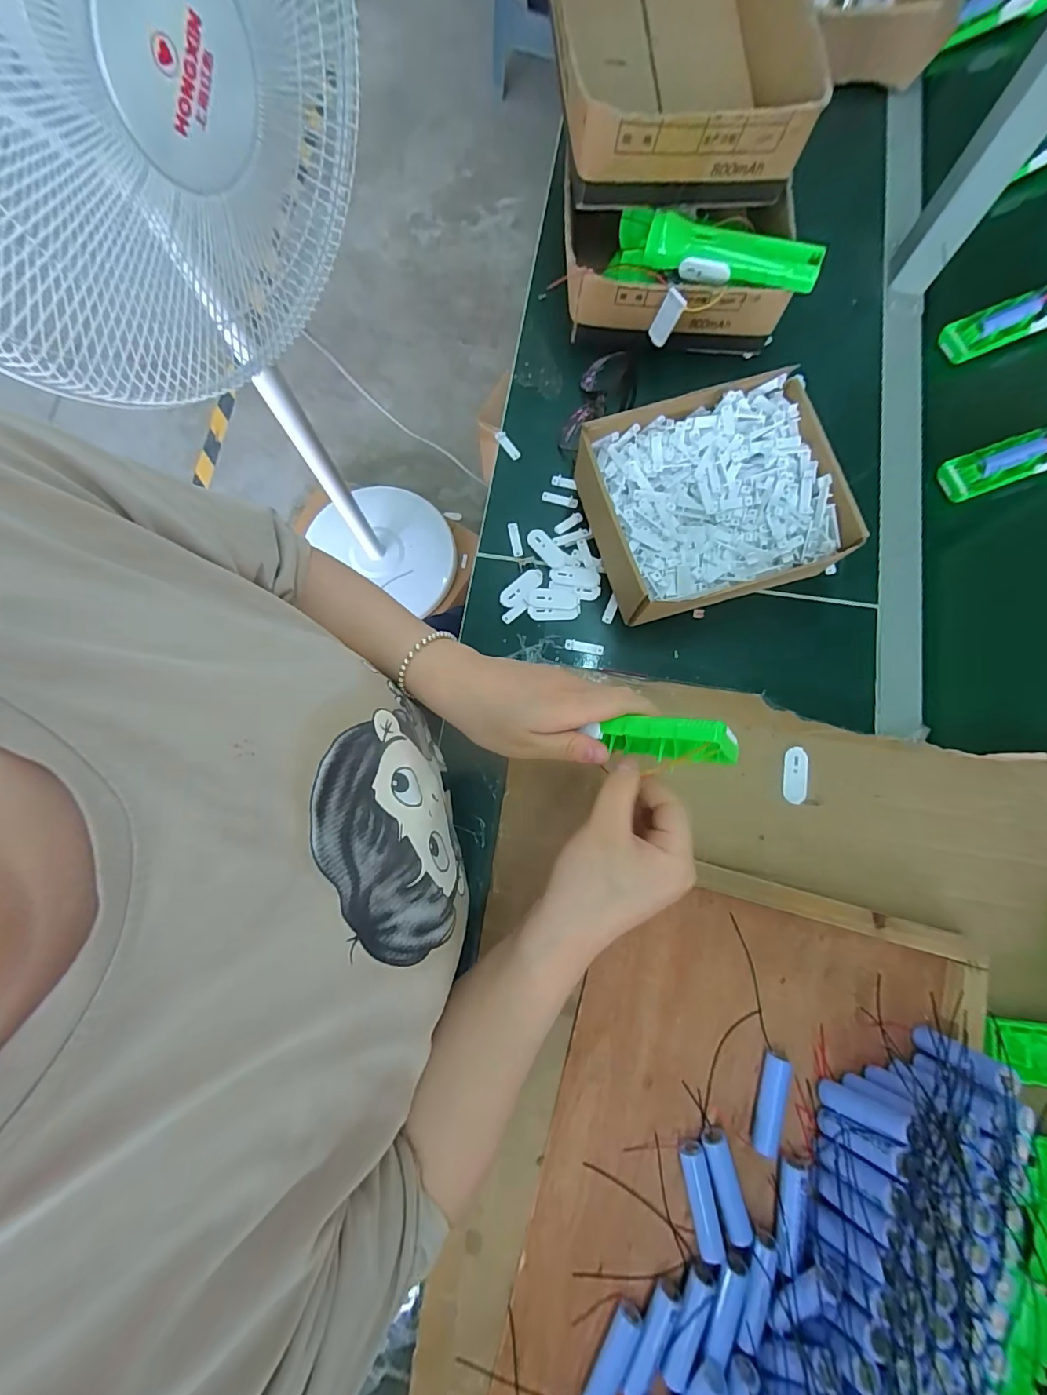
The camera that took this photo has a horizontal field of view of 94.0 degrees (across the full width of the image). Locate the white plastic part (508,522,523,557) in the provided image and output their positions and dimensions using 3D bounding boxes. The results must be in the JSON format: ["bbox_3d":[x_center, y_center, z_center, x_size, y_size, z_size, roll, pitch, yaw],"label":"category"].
[{"bbox_3d":[-0.008,-0.162,0.502,0.010,0.005,0.037,-12,79,-2],"label":"white plastic part"}]

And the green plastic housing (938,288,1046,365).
[{"bbox_3d":[0.528,-0.405,0.519,0.150,0.028,0.046,-22,79,-4],"label":"green plastic housing"}]

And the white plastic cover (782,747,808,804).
[{"bbox_3d":[0.245,0.070,0.439,0.020,0.004,0.049,4,79,1],"label":"white plastic cover"}]

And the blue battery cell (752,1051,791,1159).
[{"bbox_3d":[0.189,0.312,0.377,0.018,0.019,0.068,17,79,3],"label":"blue battery cell"}]

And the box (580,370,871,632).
[{"bbox_3d":[0.176,-0.180,0.465,0.216,0.076,0.187,-16,79,-3],"label":"box"}]

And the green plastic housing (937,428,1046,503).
[{"bbox_3d":[0.502,-0.243,0.490,0.155,0.030,0.048,-20,79,-4],"label":"green plastic housing"}]

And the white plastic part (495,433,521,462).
[{"bbox_3d":[-0.016,-0.270,0.522,0.011,0.007,0.036,-34,80,-6],"label":"white plastic part"}]

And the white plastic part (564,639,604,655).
[{"bbox_3d":[0.059,-0.049,0.478,0.038,0.004,0.011,9,79,2],"label":"white plastic part"}]

